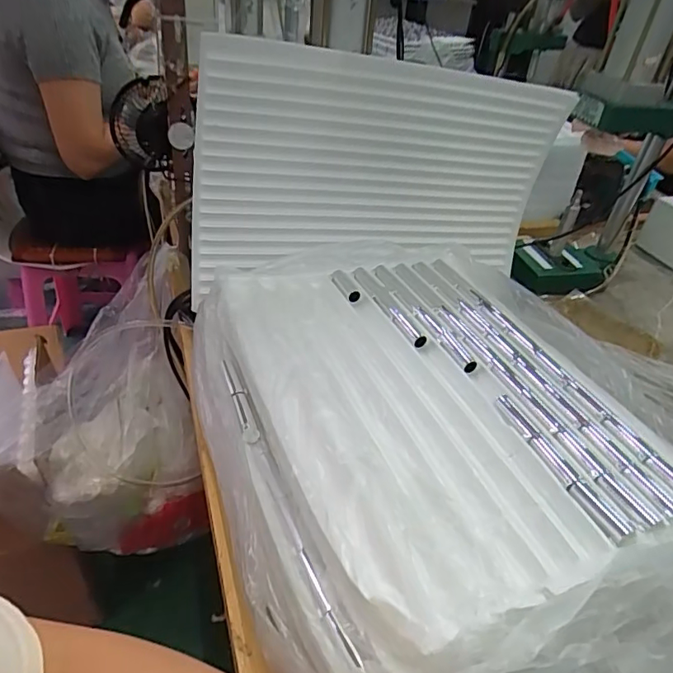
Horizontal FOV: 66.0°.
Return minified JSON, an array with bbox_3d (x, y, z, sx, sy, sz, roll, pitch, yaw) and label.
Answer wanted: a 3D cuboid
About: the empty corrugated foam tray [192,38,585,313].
[{"bbox_3d":[0.069,-0.204,0.680,0.497,0.285,0.047,-4,40,-21],"label":"empty corrugated foam tray"}]

